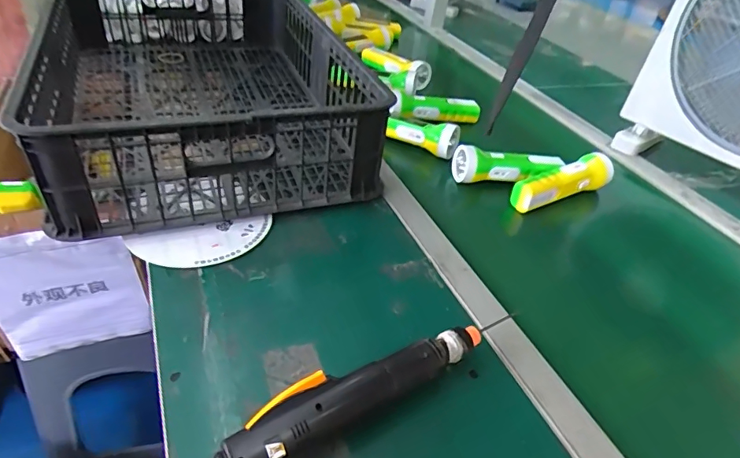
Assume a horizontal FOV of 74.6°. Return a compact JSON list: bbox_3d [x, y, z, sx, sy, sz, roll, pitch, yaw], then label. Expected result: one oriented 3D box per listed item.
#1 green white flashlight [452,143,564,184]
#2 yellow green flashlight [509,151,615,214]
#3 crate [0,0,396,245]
[{"bbox_3d":[0.212,-0.100,0.732,0.168,0.048,0.050,-1,38,-11],"label":"green white flashlight"},{"bbox_3d":[0.281,-0.067,0.718,0.176,0.054,0.054,-19,44,-27],"label":"yellow green flashlight"},{"bbox_3d":[-0.256,-0.238,0.745,0.399,0.157,0.604,-10,40,-21],"label":"crate"}]

